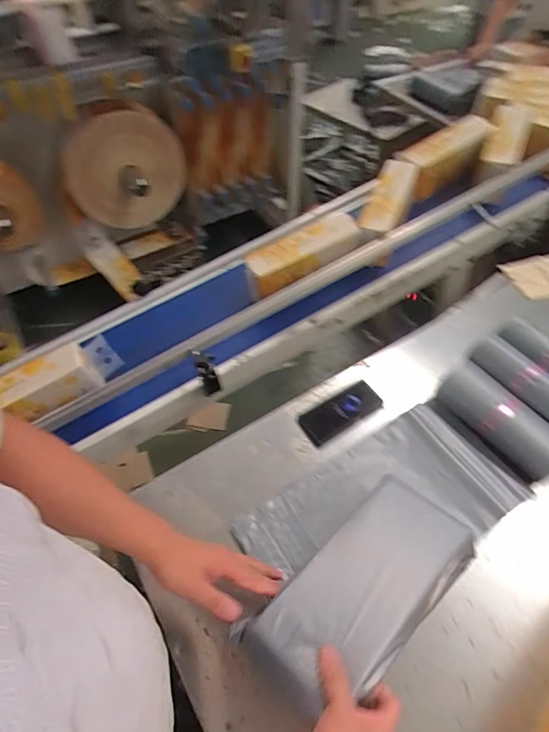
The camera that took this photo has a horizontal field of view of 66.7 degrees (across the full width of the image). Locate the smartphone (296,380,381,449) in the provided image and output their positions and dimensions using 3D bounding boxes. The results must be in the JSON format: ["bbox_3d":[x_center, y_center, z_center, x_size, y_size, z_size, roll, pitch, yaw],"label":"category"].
[{"bbox_3d":[0.127,0.090,0.805,0.156,0.010,0.071,-30,60,-11],"label":"smartphone"}]

